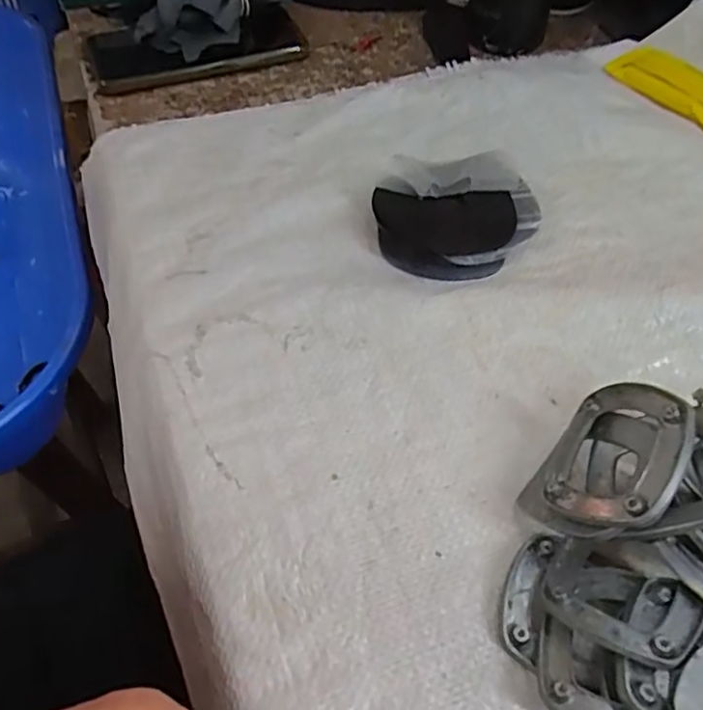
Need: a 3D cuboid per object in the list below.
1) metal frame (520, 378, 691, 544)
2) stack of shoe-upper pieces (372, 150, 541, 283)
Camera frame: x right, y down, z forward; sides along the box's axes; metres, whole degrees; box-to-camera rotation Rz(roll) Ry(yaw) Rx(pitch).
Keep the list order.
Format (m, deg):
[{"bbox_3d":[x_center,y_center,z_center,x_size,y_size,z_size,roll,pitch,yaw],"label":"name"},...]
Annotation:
[{"bbox_3d":[0.103,0.044,0.271,0.010,0.068,0.068,38,75,-23],"label":"metal frame"},{"bbox_3d":[0.064,-0.086,0.391,0.095,0.028,0.082,-8,54,-6],"label":"stack of shoe-upper pieces"}]

